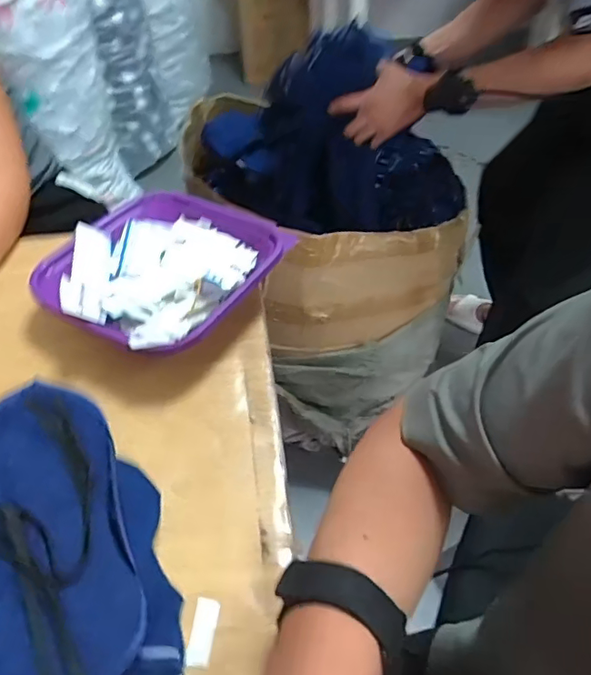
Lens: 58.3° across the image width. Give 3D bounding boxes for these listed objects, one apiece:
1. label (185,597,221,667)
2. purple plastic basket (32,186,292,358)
[{"bbox_3d":[-0.054,0.172,0.311,0.014,0.004,0.035,5,49,5],"label":"label"},{"bbox_3d":[-0.120,-0.060,0.490,0.183,0.049,0.189,21,52,18],"label":"purple plastic basket"}]

